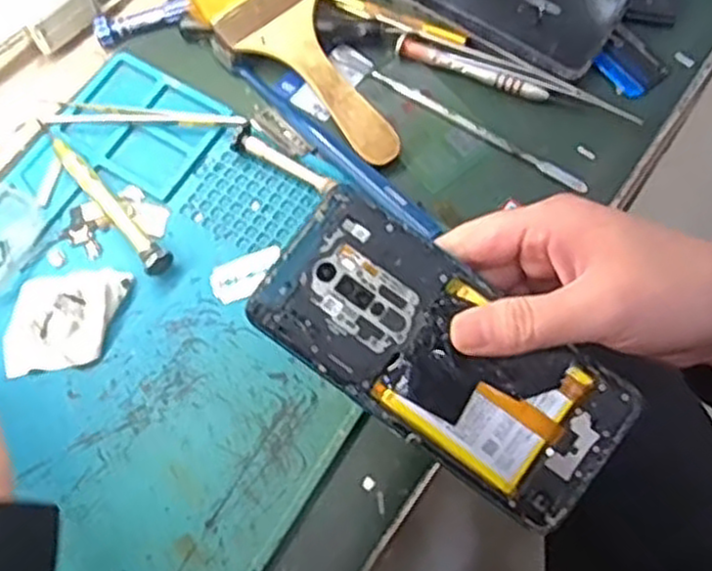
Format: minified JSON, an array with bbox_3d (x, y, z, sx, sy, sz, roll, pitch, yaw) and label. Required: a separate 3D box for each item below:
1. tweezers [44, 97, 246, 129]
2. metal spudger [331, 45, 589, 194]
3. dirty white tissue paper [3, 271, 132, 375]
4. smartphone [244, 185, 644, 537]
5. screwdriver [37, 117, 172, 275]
[{"bbox_3d":[-0.125,-0.100,0.456,0.121,0.008,0.018,5,69,4],"label":"tweezers"},{"bbox_3d":[0.058,-0.099,0.453,0.173,0.007,0.011,34,74,14],"label":"metal spudger"},{"bbox_3d":[-0.154,0.018,0.407,0.067,0.016,0.046,-12,69,-2],"label":"dirty white tissue paper"},{"bbox_3d":[0.036,0.030,0.323,0.156,0.004,0.071,36,89,4],"label":"smartphone"},{"bbox_3d":[-0.144,-0.053,0.435,0.016,0.014,0.122,-38,72,-12],"label":"screwdriver"}]

